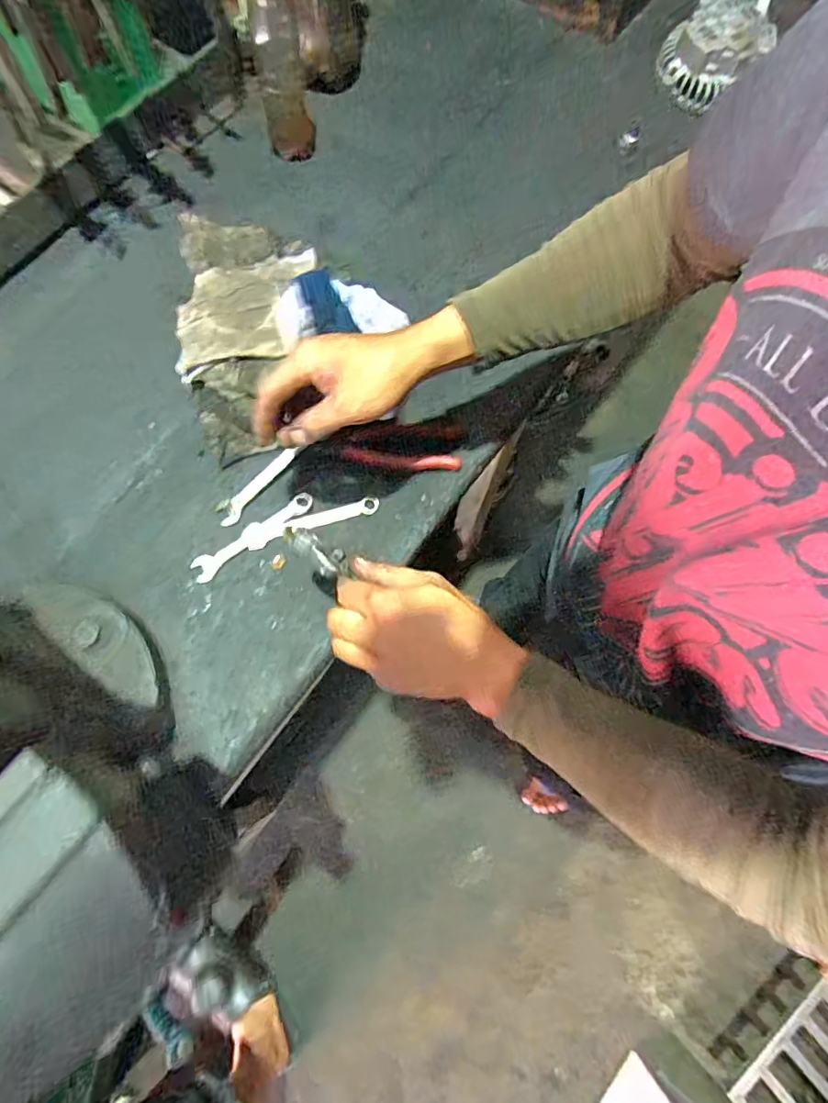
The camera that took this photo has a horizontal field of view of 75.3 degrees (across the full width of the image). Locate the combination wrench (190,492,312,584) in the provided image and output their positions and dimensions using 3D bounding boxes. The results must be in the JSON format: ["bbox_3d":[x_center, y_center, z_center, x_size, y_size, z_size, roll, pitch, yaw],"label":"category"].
[{"bbox_3d":[-0.173,-0.019,0.576,0.143,0.004,0.025,-37,79,-11],"label":"combination wrench"}]

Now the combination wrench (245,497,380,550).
[{"bbox_3d":[-0.111,-0.035,0.585,0.146,0.008,0.026,-18,76,-7],"label":"combination wrench"}]

